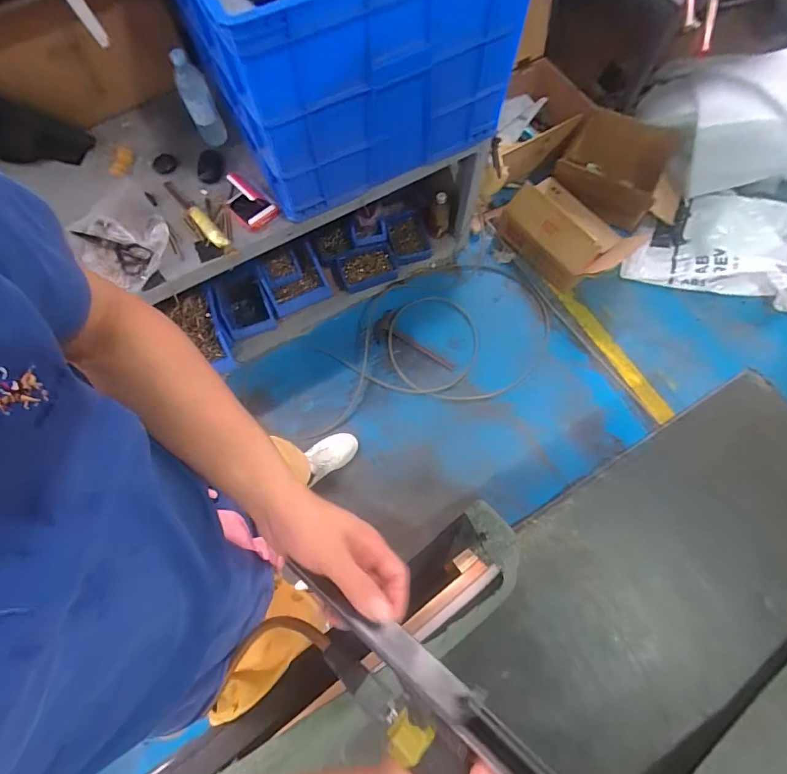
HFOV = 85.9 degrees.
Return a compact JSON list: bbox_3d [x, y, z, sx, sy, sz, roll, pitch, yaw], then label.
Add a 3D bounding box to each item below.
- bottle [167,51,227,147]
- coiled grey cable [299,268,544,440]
[{"bbox_3d":[-0.464,-0.680,1.008,0.062,0.206,0.075,-30,74,-9],"label":"bottle"},{"bbox_3d":[0.105,-0.169,1.480,0.919,0.029,0.520,-13,72,-3],"label":"coiled grey cable"}]

